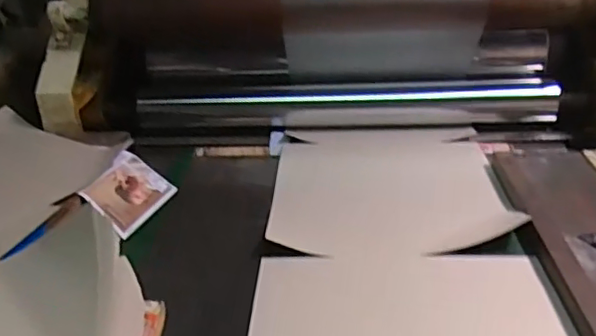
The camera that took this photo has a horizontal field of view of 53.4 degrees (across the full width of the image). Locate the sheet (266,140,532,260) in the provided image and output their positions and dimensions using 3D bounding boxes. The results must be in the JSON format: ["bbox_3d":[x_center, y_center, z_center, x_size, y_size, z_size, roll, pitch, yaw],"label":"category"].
[{"bbox_3d":[0.174,0.035,1.201,0.432,0.032,0.450,-2,27,3],"label":"sheet"}]

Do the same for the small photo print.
[{"bbox_3d":[-0.322,0.043,1.130,0.123,0.013,0.193,45,28,-5],"label":"small photo print"}]

